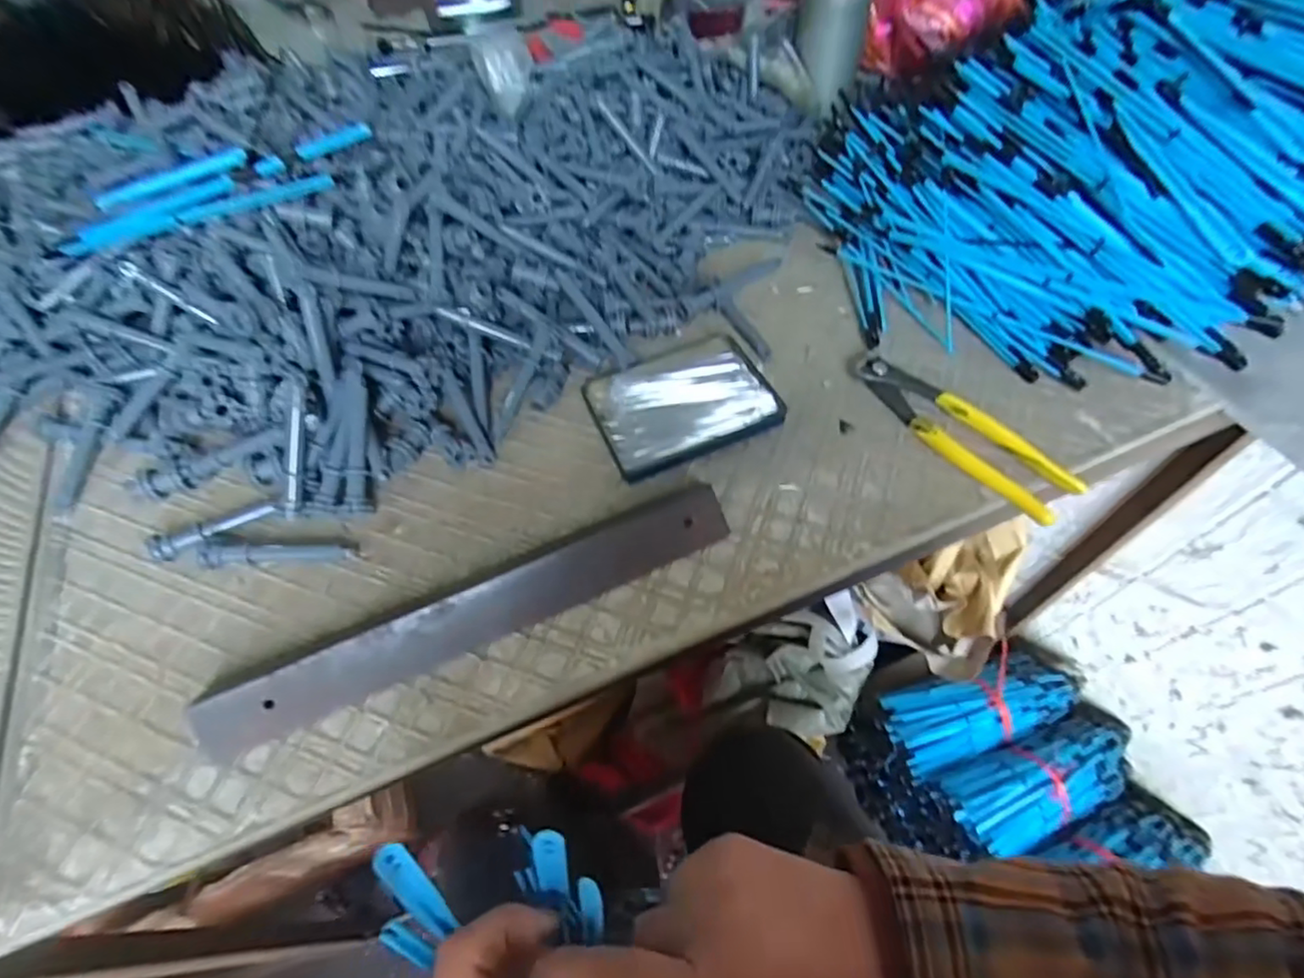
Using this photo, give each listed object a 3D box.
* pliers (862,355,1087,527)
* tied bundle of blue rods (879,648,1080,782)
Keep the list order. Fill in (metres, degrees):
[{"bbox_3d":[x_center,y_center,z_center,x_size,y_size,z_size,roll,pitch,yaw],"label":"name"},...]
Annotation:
[{"bbox_3d":[0.211,-0.040,0.430,0.045,0.018,0.164,-37,64,-20],"label":"pliers"},{"bbox_3d":[0.475,0.318,0.894,0.287,0.085,0.115,-18,59,-9],"label":"tied bundle of blue rods"}]

